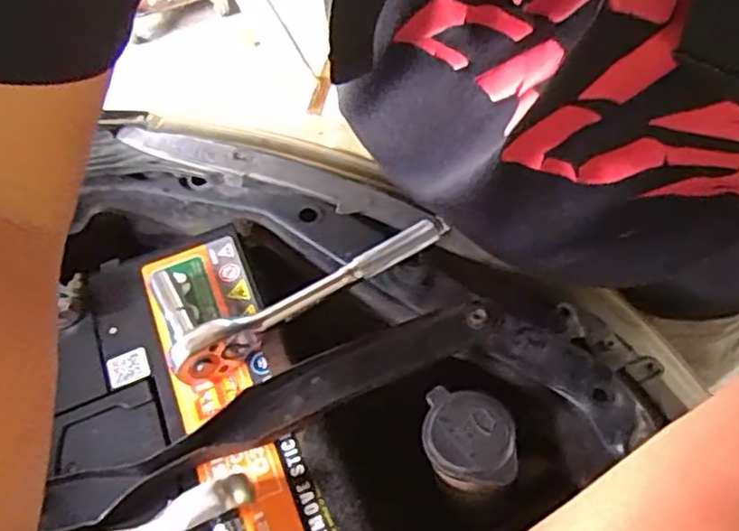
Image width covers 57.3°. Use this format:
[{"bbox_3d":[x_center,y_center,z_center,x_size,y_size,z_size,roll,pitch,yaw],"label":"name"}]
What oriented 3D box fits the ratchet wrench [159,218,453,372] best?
[{"bbox_3d":[-0.037,0.015,0.435,0.195,0.032,0.027,-30,57,-15],"label":"ratchet wrench"}]

